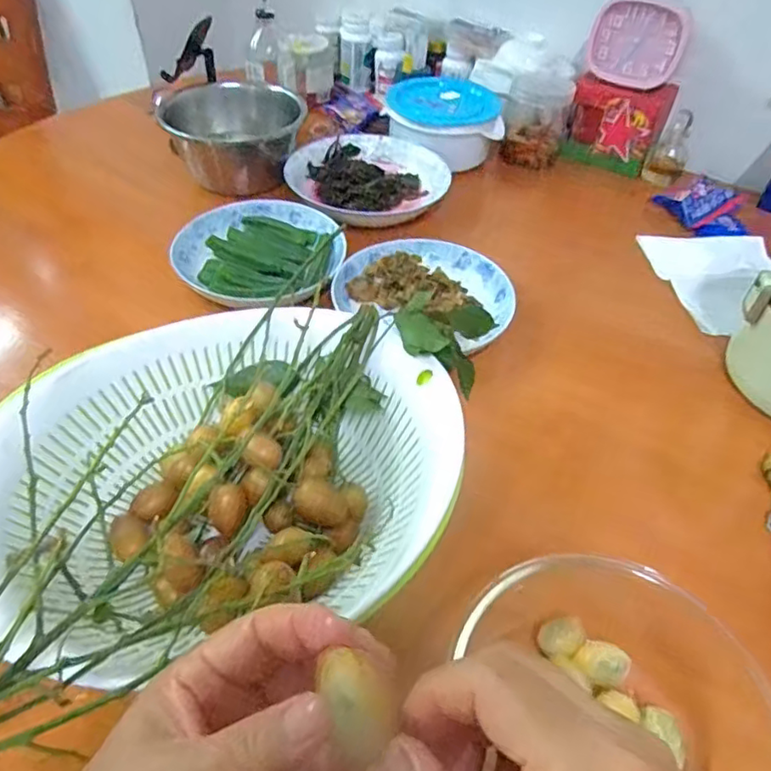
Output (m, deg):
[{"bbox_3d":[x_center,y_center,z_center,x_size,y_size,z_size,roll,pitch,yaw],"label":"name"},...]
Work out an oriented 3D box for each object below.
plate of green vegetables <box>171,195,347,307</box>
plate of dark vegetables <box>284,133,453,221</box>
[{"bbox_3d":[-0.129,-0.147,0.614,0.174,0.039,0.168,2,46,-2],"label":"plate of green vegetables"},{"bbox_3d":[-0.022,-0.272,0.742,0.194,0.037,0.159,-1,47,-5],"label":"plate of dark vegetables"}]

